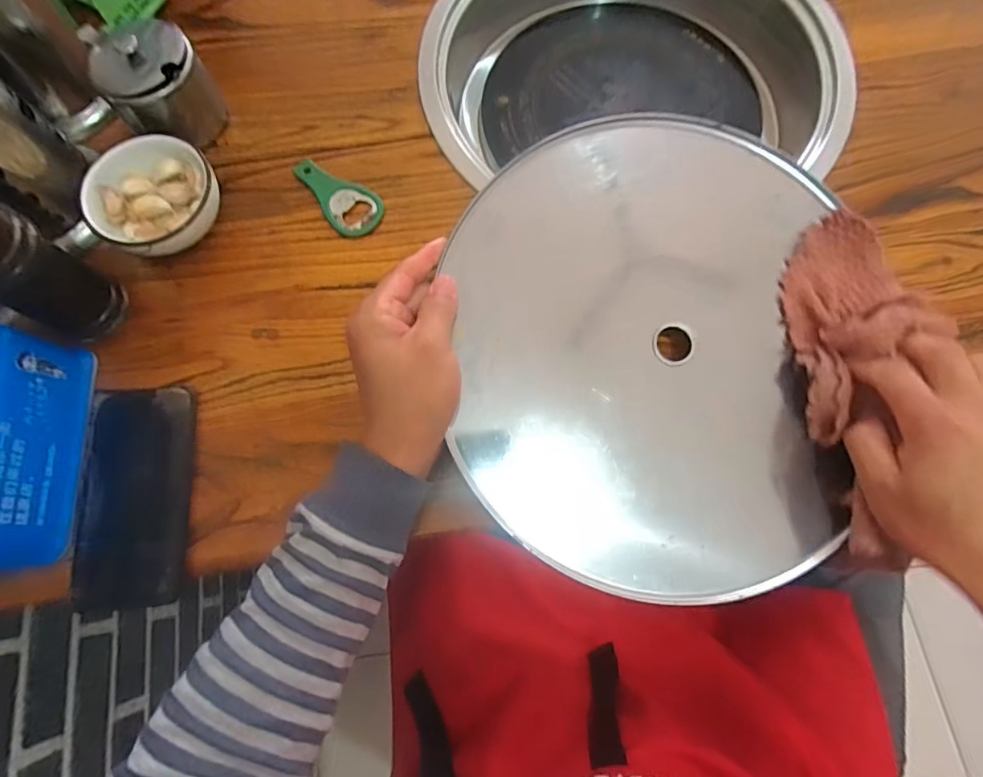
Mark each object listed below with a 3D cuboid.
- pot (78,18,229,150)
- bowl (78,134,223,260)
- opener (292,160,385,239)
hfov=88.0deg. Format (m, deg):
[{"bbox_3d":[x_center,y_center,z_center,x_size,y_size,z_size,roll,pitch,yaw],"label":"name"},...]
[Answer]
[{"bbox_3d":[-0.291,-0.267,0.438,0.084,0.077,0.092,0,74,0],"label":"pot"},{"bbox_3d":[-0.275,-0.153,0.407,0.101,0.048,0.092,0,74,0],"label":"bowl"},{"bbox_3d":[-0.133,-0.167,0.438,0.046,0.005,0.091,-43,78,-11],"label":"opener"}]

